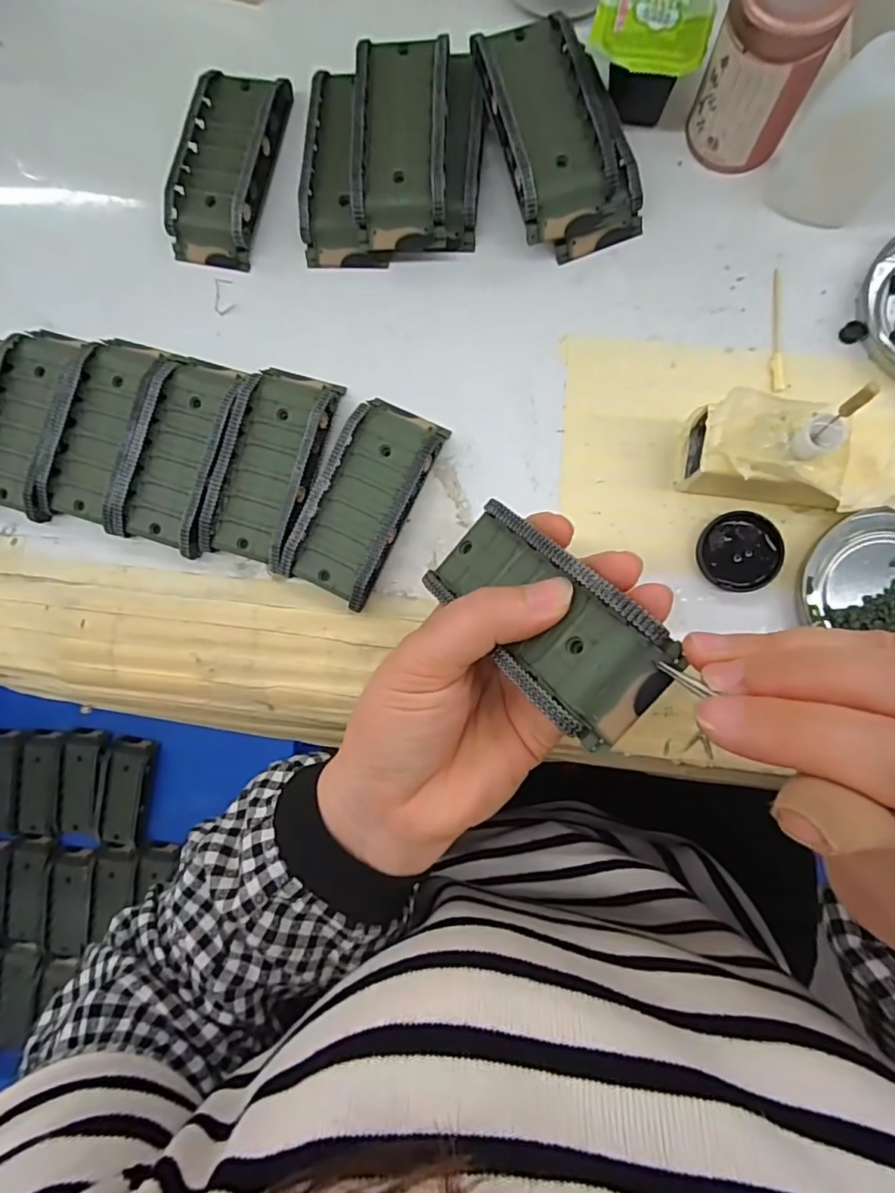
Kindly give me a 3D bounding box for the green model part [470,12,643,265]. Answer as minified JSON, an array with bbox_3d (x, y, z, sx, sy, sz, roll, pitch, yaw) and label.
[{"bbox_3d":[0.050,-0.215,0.262,0.056,0.035,0.097,-21,85,4],"label":"green model part"}]

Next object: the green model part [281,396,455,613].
[{"bbox_3d":[-0.039,-0.047,0.269,0.046,0.020,0.096,26,89,7],"label":"green model part"}]

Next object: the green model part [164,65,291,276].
[{"bbox_3d":[-0.114,-0.223,0.288,0.044,0.019,0.096,13,88,7],"label":"green model part"}]

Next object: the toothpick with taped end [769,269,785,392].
[{"bbox_3d":[0.154,-0.125,0.260,0.006,0.004,0.058,0,87,6],"label":"toothpick with taped end"}]

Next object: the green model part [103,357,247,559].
[{"bbox_3d":[-0.133,-0.073,0.280,0.048,0.018,0.096,17,88,7],"label":"green model part"}]

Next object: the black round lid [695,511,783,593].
[{"bbox_3d":[0.133,-0.020,0.254,0.034,0.006,0.035,0,86,6],"label":"black round lid"}]

